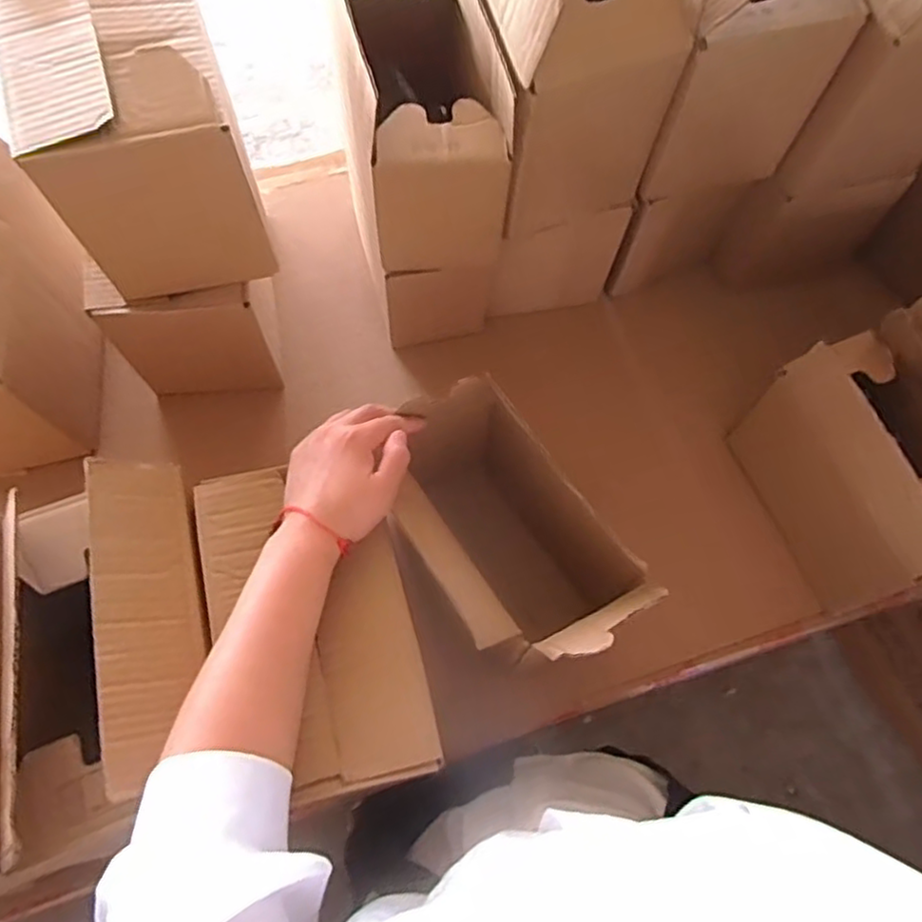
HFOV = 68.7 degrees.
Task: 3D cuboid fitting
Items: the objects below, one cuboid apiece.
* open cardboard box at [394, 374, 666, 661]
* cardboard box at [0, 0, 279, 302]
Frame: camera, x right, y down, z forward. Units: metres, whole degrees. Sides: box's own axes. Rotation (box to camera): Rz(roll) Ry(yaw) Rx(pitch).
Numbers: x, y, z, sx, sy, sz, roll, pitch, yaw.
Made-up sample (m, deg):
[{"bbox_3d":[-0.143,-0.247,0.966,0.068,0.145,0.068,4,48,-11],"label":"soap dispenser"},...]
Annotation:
[{"bbox_3d":[0.024,0.069,0.551,0.125,0.186,0.218,-32,73,-15],"label":"open cardboard box"},{"bbox_3d":[-0.245,-0.262,0.519,0.136,0.167,0.212,-17,70,-10],"label":"cardboard box"}]

